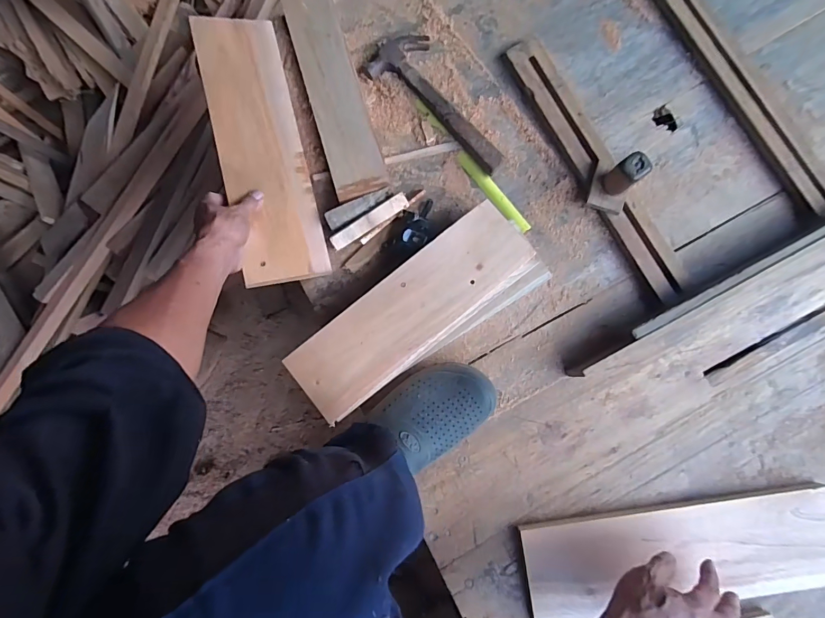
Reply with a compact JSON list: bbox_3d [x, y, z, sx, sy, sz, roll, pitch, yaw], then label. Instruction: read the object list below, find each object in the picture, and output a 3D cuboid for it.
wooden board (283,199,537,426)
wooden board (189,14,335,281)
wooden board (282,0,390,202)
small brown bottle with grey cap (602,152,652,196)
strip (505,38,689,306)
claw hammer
[{"bbox_3d":[0.002,-0.002,0.531,0.341,0.013,0.100,-40,84,-4],"label":"wooden board"},{"bbox_3d":[-0.219,-0.238,0.588,0.117,0.010,0.413,-11,81,-23],"label":"wooden board"},{"bbox_3d":[-0.128,-0.363,0.618,0.080,0.023,0.417,-17,82,-5],"label":"wooden board"},{"bbox_3d":[0.290,-0.183,0.553,0.041,0.050,0.034,-34,83,-7],"label":"small brown bottle with grey cap"},{"bbox_3d":[0.274,-0.220,0.613,0.057,0.019,0.449,-28,81,3],"label":"strip"},{"bbox_3d":[0.052,-0.323,0.618,0.262,0.029,0.101,42,82,5],"label":"claw hammer"}]

